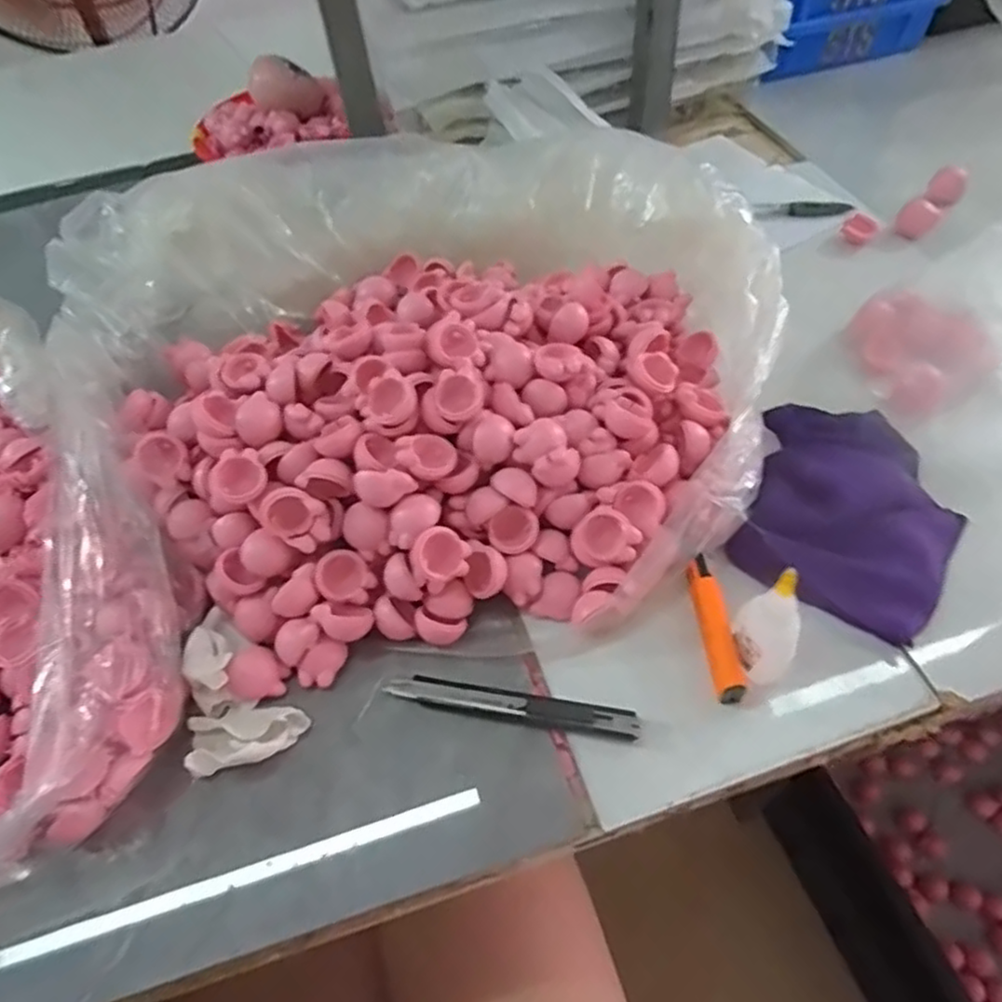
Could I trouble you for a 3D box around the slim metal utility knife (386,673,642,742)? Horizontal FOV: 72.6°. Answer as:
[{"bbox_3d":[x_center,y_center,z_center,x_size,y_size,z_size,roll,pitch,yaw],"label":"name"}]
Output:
[{"bbox_3d":[0.005,0.108,0.367,0.134,0.008,0.016,7,54,11],"label":"slim metal utility knife"}]

